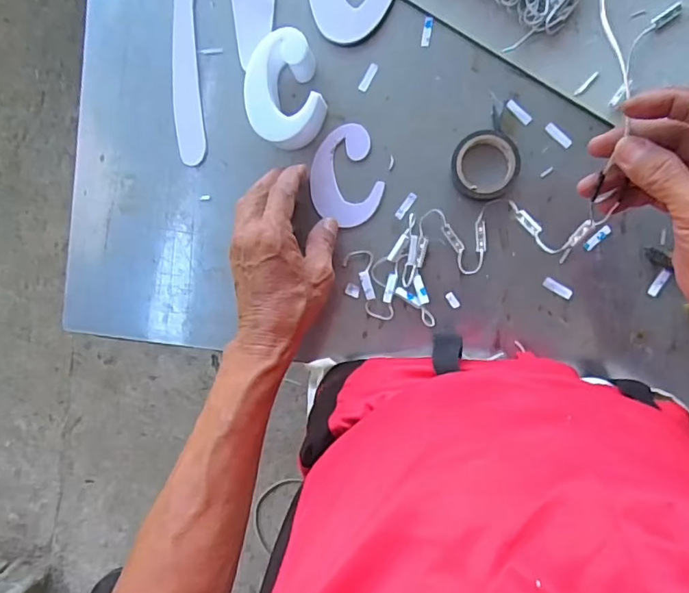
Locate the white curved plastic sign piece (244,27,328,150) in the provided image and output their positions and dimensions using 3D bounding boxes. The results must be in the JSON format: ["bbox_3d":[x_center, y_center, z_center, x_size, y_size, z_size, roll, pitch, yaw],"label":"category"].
[{"bbox_3d":[-0.052,-0.178,0.474,0.061,0.046,0.084,-15,91,9],"label":"white curved plastic sign piece"}]

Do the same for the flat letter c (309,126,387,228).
[{"bbox_3d":[-0.001,-0.107,0.487,0.063,0.007,0.087,-17,91,9],"label":"flat letter c"}]

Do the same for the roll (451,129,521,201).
[{"bbox_3d":[0.121,-0.112,0.465,0.058,0.019,0.056,1,94,8],"label":"roll"}]

